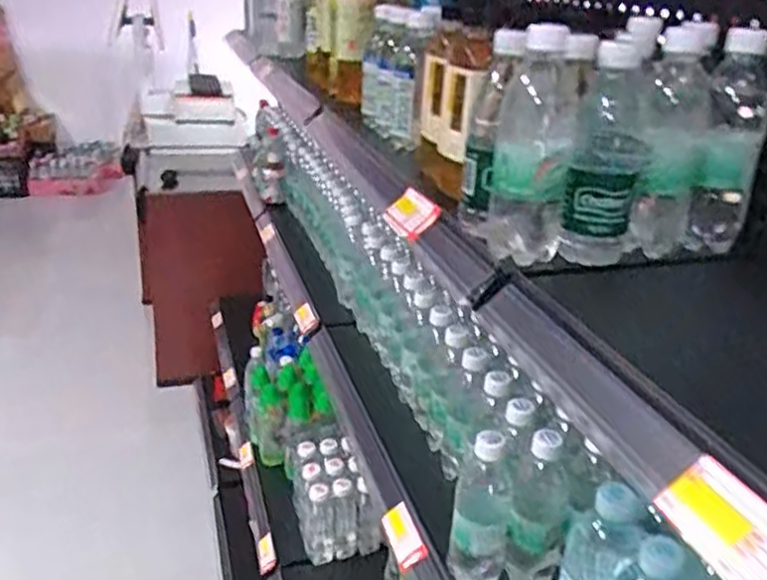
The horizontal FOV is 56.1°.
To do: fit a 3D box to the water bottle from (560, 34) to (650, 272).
[{"bbox_3d":[0.180,-0.106,0.583,0.057,0.166,0.051,18,27,28],"label":"water bottle"}]

